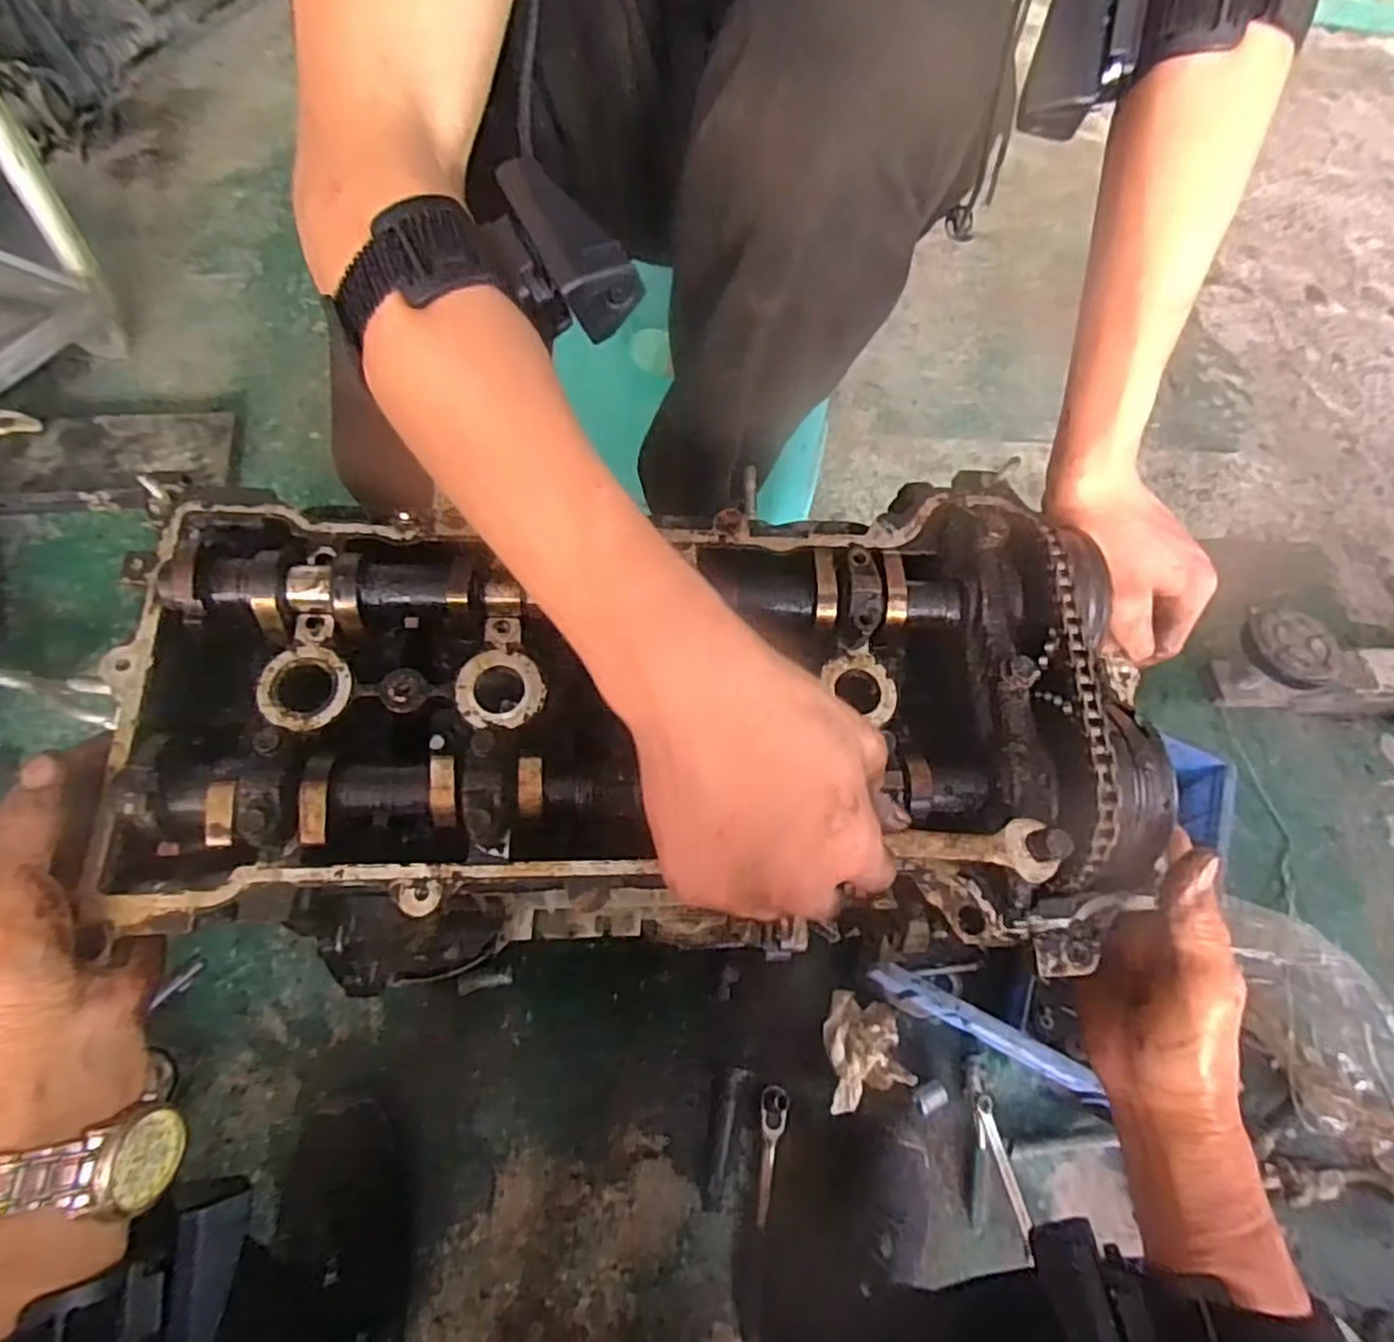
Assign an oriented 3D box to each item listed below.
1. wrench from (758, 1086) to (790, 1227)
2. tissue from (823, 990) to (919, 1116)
[{"bbox_3d":[0.072,0.465,0.697,0.027,0.018,0.112,10,58,-2],"label":"wrench"},{"bbox_3d":[0.175,0.387,0.743,0.096,0.039,0.111,1,60,-6],"label":"tissue"}]

